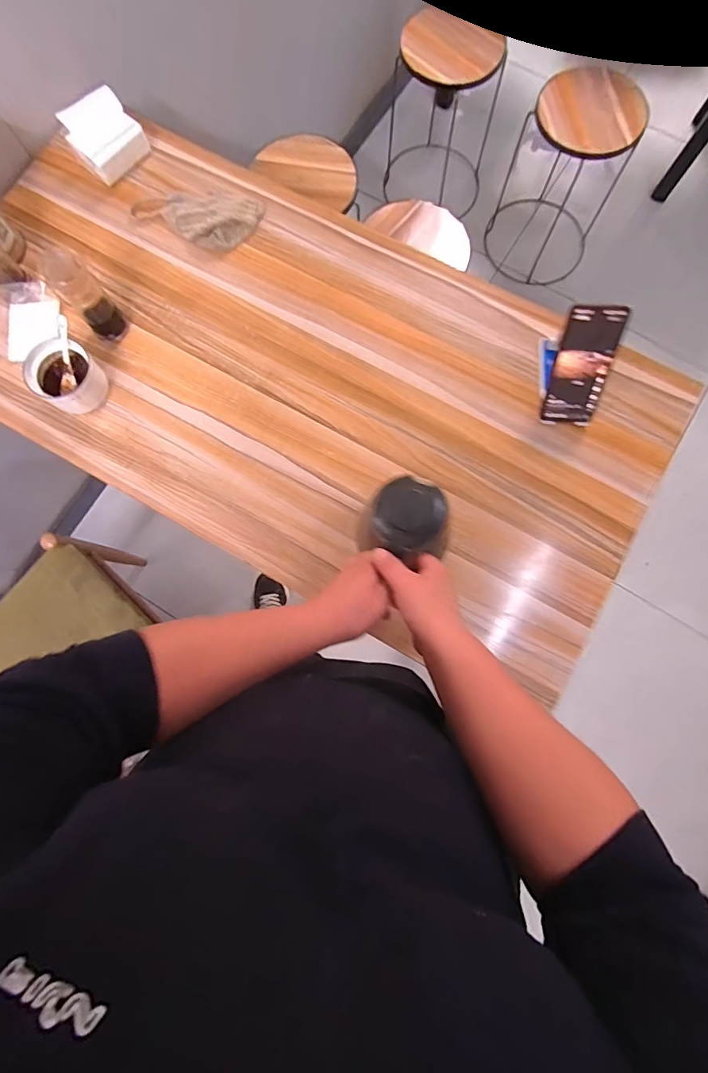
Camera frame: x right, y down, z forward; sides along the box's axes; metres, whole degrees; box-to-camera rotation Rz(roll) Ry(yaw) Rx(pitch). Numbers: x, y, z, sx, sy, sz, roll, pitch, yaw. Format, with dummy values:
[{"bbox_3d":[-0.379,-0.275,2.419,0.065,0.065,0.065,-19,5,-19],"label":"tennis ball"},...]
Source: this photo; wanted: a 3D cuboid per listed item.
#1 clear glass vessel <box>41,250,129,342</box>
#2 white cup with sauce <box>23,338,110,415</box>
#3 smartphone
[{"bbox_3d":[-0.395,-0.353,0.675,0.056,0.123,0.049,43,83,8],"label":"clear glass vessel"},{"bbox_3d":[-0.428,-0.237,0.685,0.087,0.061,0.088,0,80,1],"label":"white cup with sauce"},{"bbox_3d":[0.323,-0.238,0.645,0.078,0.160,0.008,2,39,1],"label":"smartphone"}]

